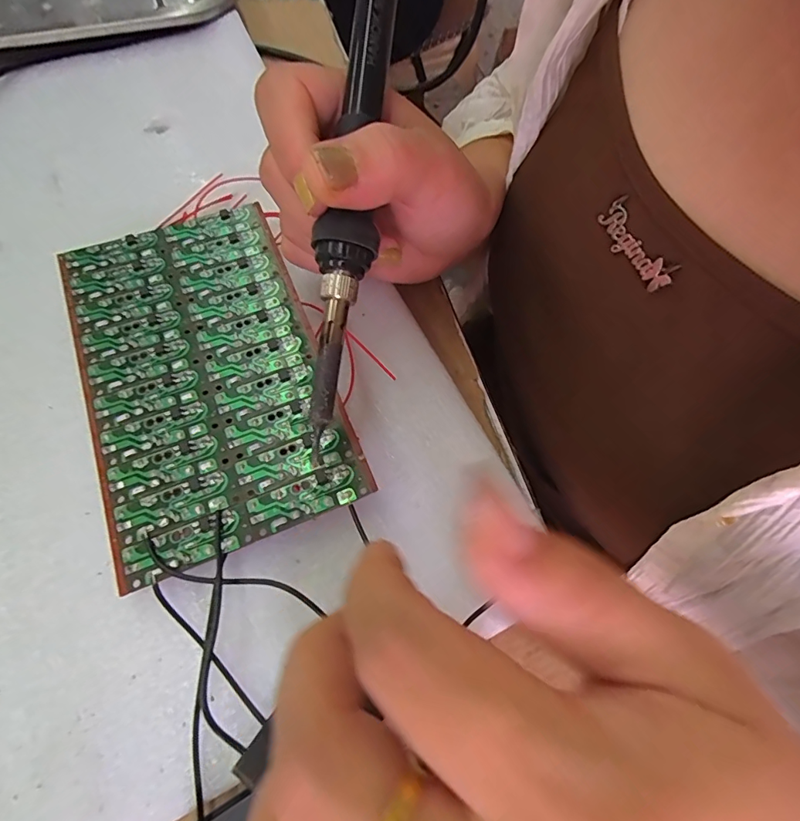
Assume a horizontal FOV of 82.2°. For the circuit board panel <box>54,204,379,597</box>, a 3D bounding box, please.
[{"bbox_3d":[-0.083,-0.019,0.192,0.094,0.004,0.154,-21,69,-11],"label":"circuit board panel"}]

